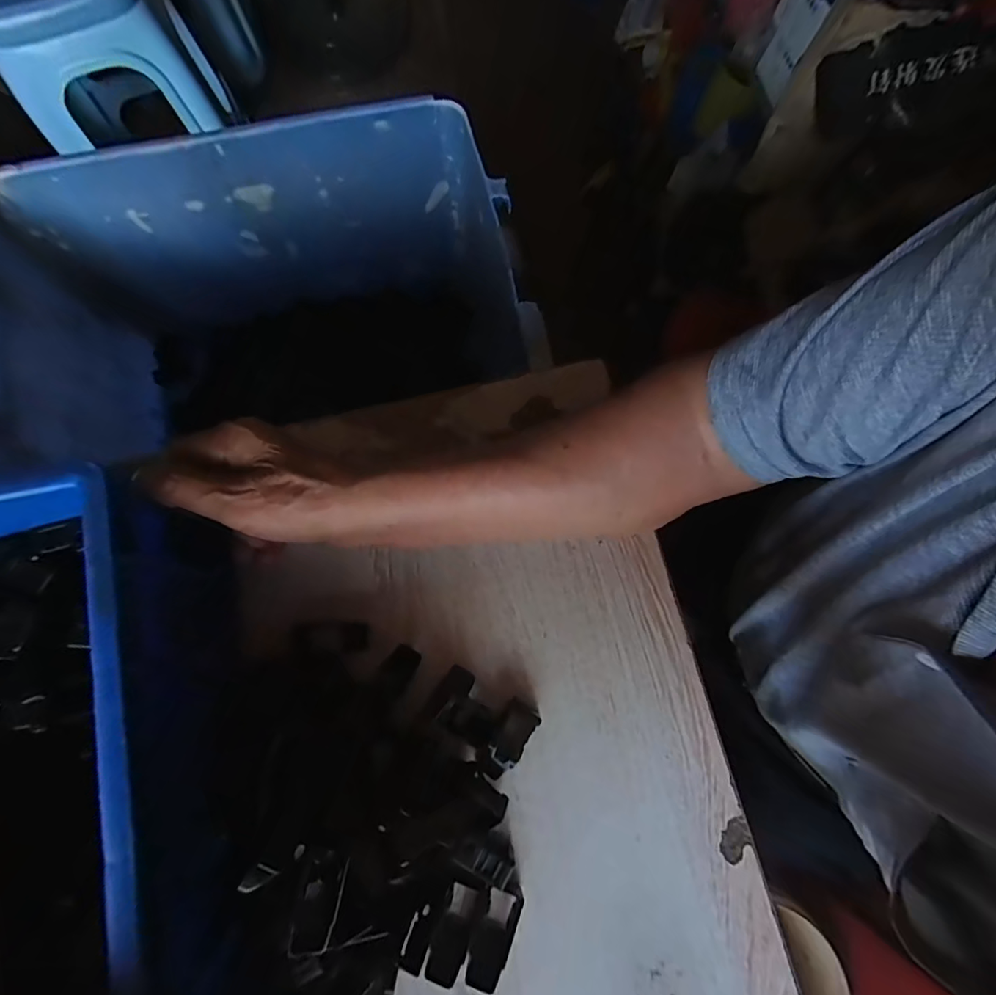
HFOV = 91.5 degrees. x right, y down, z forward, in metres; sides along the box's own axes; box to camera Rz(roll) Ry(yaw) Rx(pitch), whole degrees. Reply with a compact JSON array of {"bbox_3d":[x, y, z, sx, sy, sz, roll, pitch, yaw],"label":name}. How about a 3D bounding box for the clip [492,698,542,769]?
[{"bbox_3d":[0.011,0.151,0.312,0.021,0.010,0.038,30,58,11],"label":"clip"}]

